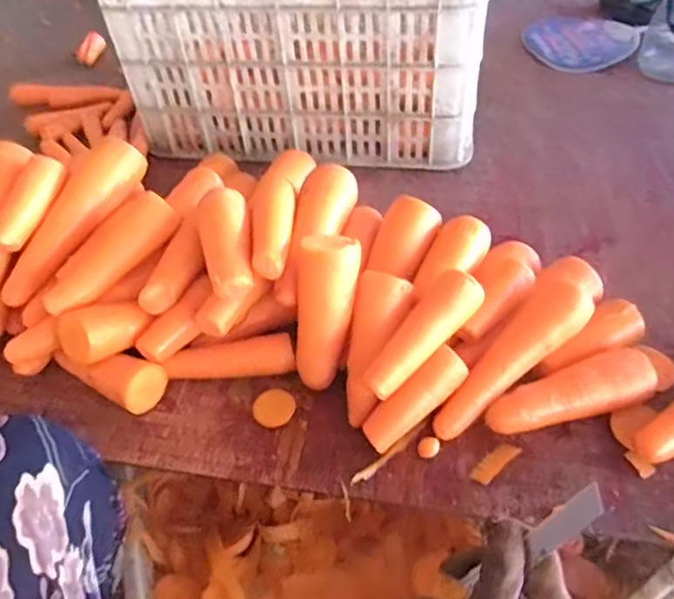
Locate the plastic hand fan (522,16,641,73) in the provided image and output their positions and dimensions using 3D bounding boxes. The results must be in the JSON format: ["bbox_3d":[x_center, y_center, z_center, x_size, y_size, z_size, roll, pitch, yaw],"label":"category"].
[{"bbox_3d":[0.453,-0.500,1.084,0.194,0.019,0.271,-12,44,-2],"label":"plastic hand fan"}]

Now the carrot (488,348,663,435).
[{"bbox_3d":[0.214,0.088,0.527,0.154,0.054,0.048,-10,47,-6],"label":"carrot"}]

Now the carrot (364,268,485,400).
[{"bbox_3d":[0.077,0.030,0.518,0.138,0.033,0.038,-47,57,-9],"label":"carrot"}]

